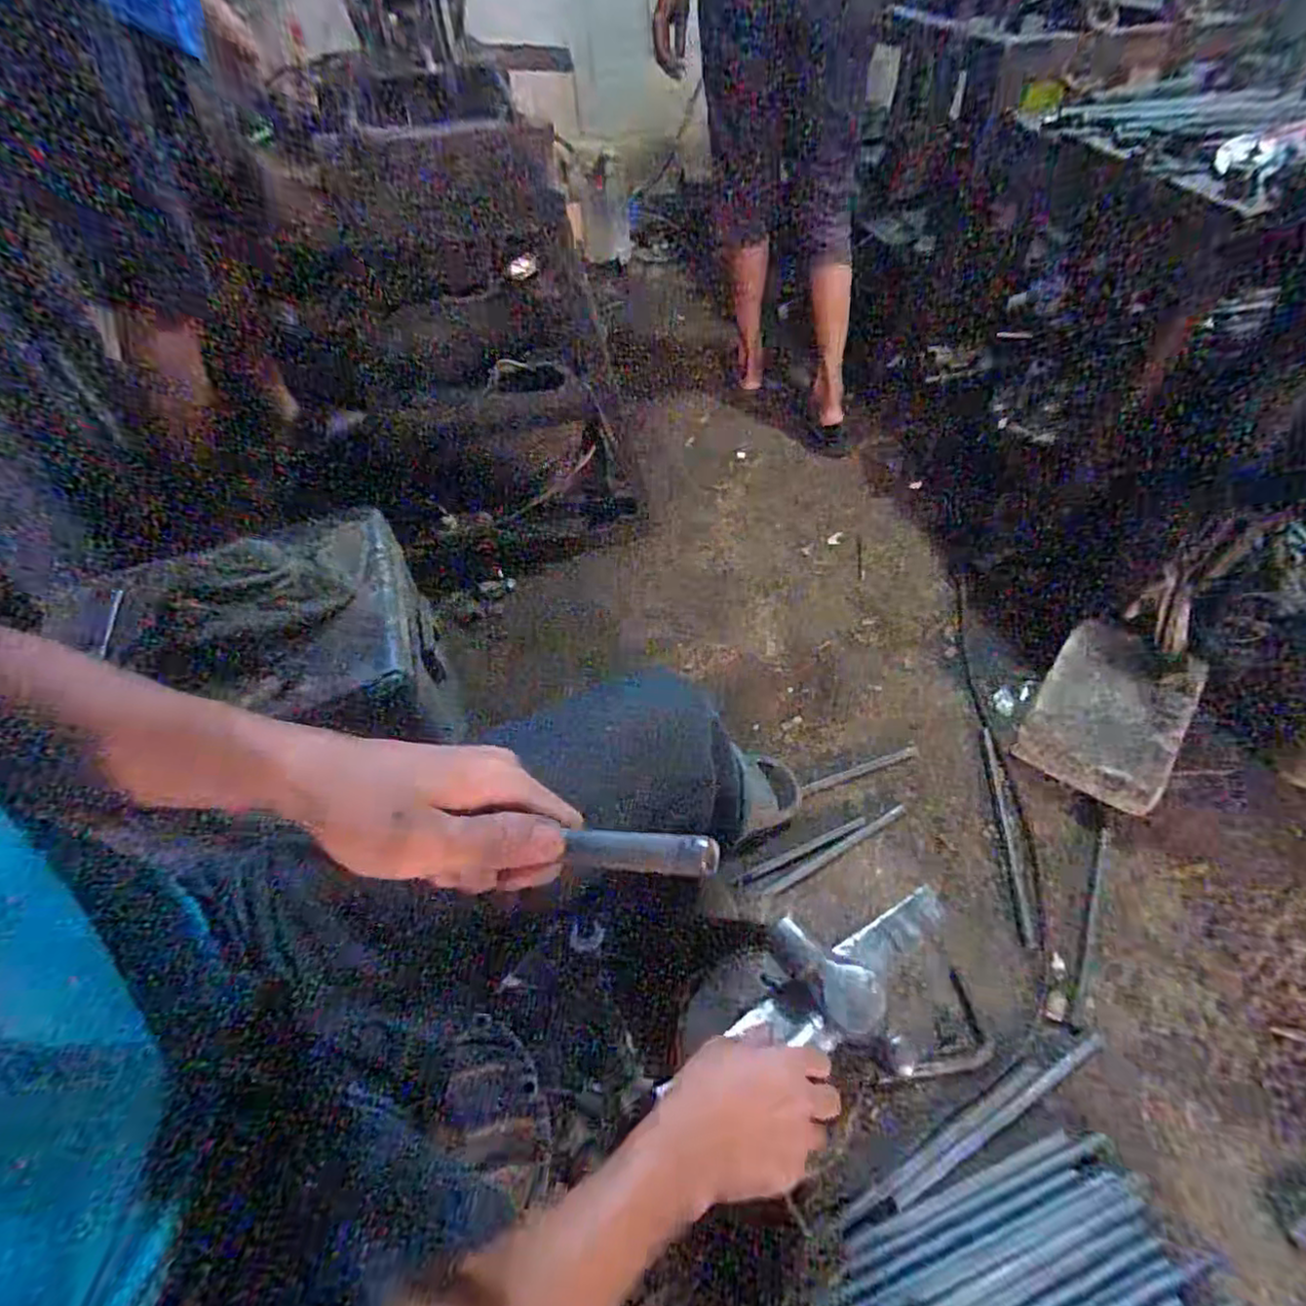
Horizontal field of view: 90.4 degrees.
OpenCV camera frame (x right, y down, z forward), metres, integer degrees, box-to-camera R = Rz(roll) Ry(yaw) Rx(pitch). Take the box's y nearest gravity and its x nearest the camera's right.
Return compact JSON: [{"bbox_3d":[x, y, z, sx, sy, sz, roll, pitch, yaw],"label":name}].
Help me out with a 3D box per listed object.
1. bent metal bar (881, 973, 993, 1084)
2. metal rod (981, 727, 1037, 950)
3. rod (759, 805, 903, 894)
[{"bbox_3d":[0.359,0.491,0.800,0.179,0.014,0.085,-33,73,-29],"label":"bent metal bar"},{"bbox_3d":[0.542,0.271,0.994,0.023,0.014,0.333,4,55,5],"label":"metal rod"},{"bbox_3d":[0.271,0.293,0.963,0.262,0.018,0.015,-26,58,-15],"label":"rod"}]

